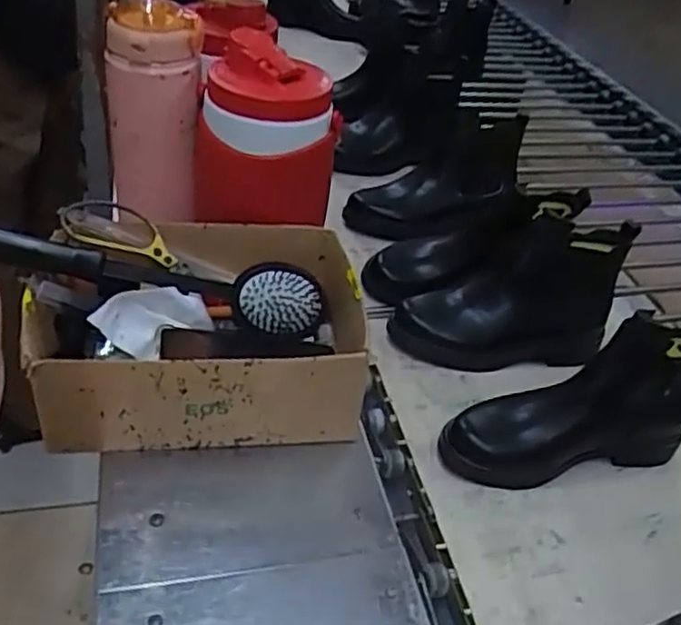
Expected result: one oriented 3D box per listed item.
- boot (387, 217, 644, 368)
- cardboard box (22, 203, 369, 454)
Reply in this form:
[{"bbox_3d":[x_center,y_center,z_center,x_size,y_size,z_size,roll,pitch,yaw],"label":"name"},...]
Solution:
[{"bbox_3d":[0.183,-0.017,0.766,0.235,0.143,0.107,1,39,-9],"label":"boot"},{"bbox_3d":[-0.123,0.018,0.643,0.284,0.115,0.205,1,39,-8],"label":"cardboard box"}]

